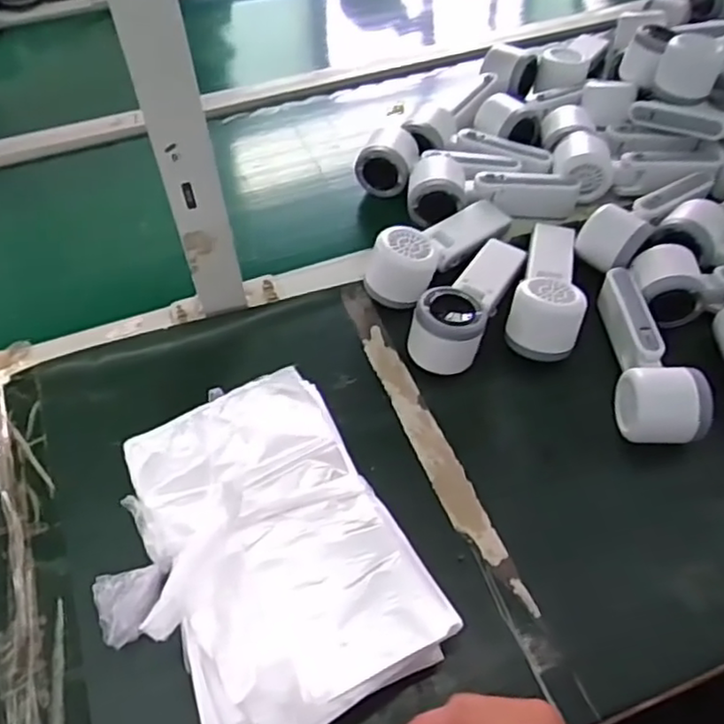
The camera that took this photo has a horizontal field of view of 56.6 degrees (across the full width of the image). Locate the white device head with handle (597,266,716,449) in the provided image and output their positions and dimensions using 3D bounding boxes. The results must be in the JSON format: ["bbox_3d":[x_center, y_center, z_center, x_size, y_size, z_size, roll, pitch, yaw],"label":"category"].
[{"bbox_3d":[0.227,-0.011,0.543,0.053,0.052,0.164,1,53,0],"label":"white device head with handle"}]

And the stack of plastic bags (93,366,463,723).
[{"bbox_3d":[-0.071,0.129,0.439,0.195,0.076,0.218,-25,57,-18],"label":"stack of plastic bags"}]

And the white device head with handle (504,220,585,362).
[{"bbox_3d":[0.164,-0.077,0.596,0.058,0.054,0.154,9,53,6],"label":"white device head with handle"}]

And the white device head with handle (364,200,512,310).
[{"bbox_3d":[0.074,-0.115,0.627,0.053,0.052,0.163,37,61,24],"label":"white device head with handle"}]

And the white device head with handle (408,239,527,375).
[{"bbox_3d":[0.099,-0.061,0.591,0.055,0.050,0.153,27,57,18],"label":"white device head with handle"}]

